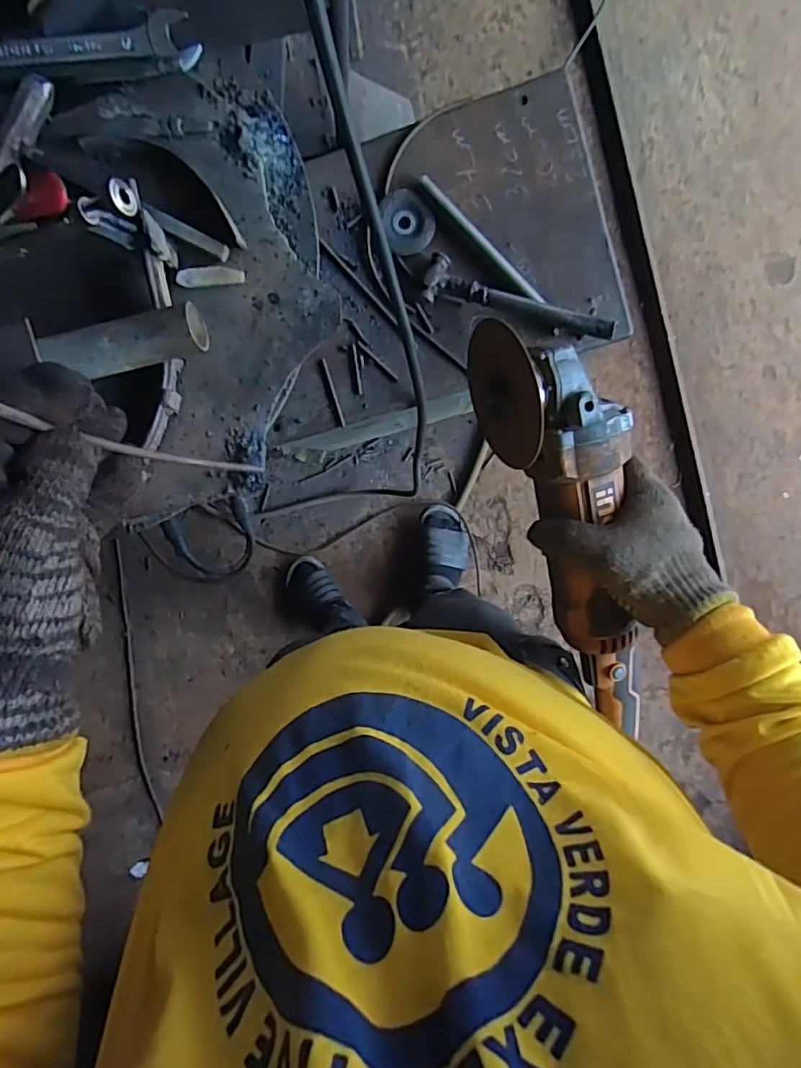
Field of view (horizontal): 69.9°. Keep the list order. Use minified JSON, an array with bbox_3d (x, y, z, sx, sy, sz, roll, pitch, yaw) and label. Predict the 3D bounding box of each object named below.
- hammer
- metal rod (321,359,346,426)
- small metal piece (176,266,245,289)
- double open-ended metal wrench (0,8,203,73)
[{"bbox_3d":[0.138,-0.274,0.684,0.230,0.034,0.052,23,91,12],"label":"hammer"},{"bbox_3d":[-0.086,-0.180,0.736,0.007,0.009,0.088,-17,95,2],"label":"metal rod"},{"bbox_3d":[-0.135,-0.184,0.409,0.047,0.007,0.013,-5,95,1],"label":"small metal piece"},{"bbox_3d":[-0.252,-0.343,0.403,0.210,0.018,0.046,-5,95,1],"label":"double open-ended metal wrench"}]

